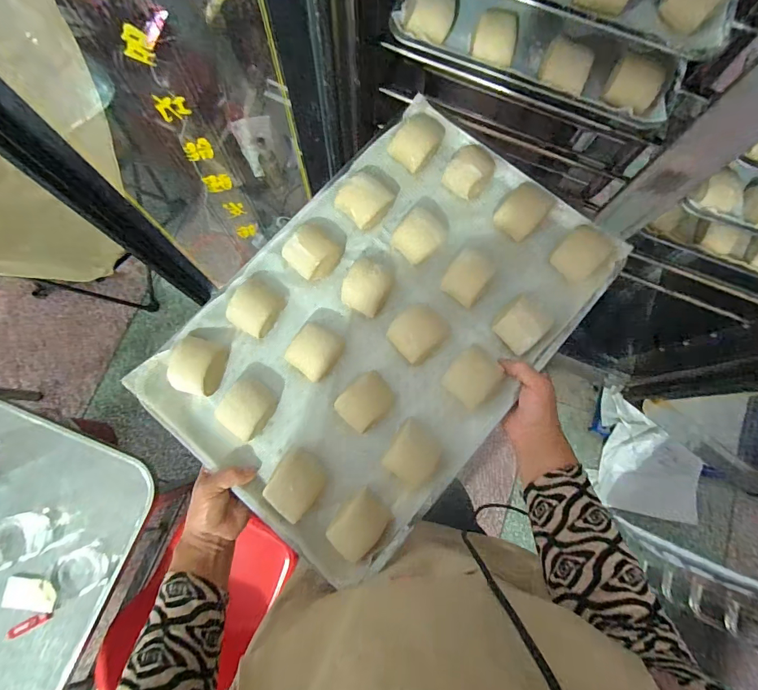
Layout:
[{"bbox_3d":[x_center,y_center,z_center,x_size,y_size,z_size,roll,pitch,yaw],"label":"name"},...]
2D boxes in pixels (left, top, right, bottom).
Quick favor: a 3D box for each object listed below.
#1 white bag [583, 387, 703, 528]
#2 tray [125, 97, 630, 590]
[{"bbox_3d":[0.955,0.389,1.377,0.388,0.146,0.382,12,78,1],"label":"white bag"},{"bbox_3d":[0.013,-0.034,0.548,0.389,0.056,0.575,40,80,6],"label":"tray"}]

